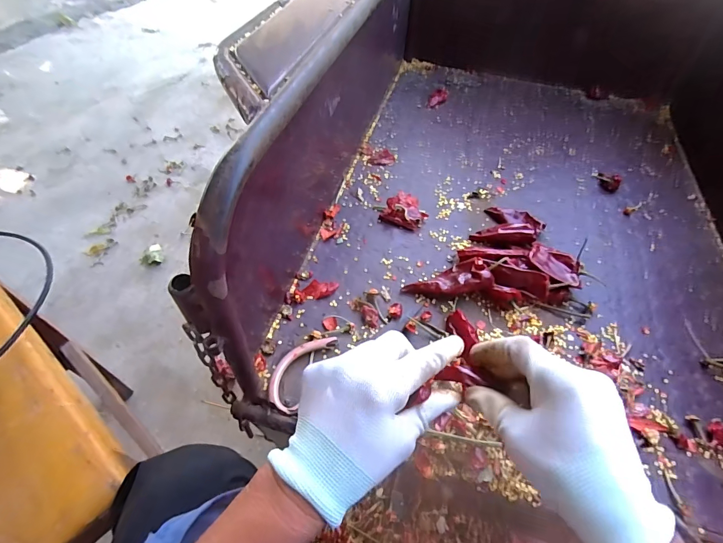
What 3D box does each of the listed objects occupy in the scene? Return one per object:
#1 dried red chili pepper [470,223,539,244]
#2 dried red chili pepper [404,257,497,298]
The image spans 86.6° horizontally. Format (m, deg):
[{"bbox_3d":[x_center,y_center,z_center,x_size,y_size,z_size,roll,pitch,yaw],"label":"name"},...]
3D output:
[{"bbox_3d":[0.186,-0.049,0.504,0.079,0.015,0.025,-1,48,23],"label":"dried red chili pepper"},{"bbox_3d":[0.100,0.012,0.447,0.099,0.016,0.039,-14,51,8],"label":"dried red chili pepper"}]

